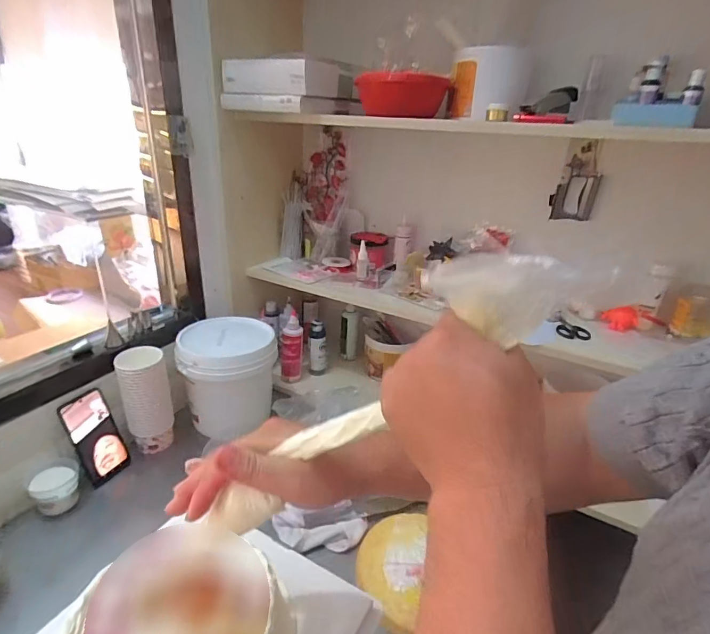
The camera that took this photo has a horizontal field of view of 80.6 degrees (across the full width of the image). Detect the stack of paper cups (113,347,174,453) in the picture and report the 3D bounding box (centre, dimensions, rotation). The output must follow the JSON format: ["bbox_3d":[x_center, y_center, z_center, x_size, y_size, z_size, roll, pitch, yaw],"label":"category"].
[{"bbox_3d":[-0.415,0.165,0.835,0.088,0.198,0.071,-12,28,-32],"label":"stack of paper cups"}]

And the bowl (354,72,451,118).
[{"bbox_3d":[0.089,-0.406,0.767,0.161,0.062,0.149,5,23,4],"label":"bowl"}]

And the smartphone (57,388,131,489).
[{"bbox_3d":[-0.477,0.220,0.774,0.012,0.170,0.076,1,22,38],"label":"smartphone"}]

